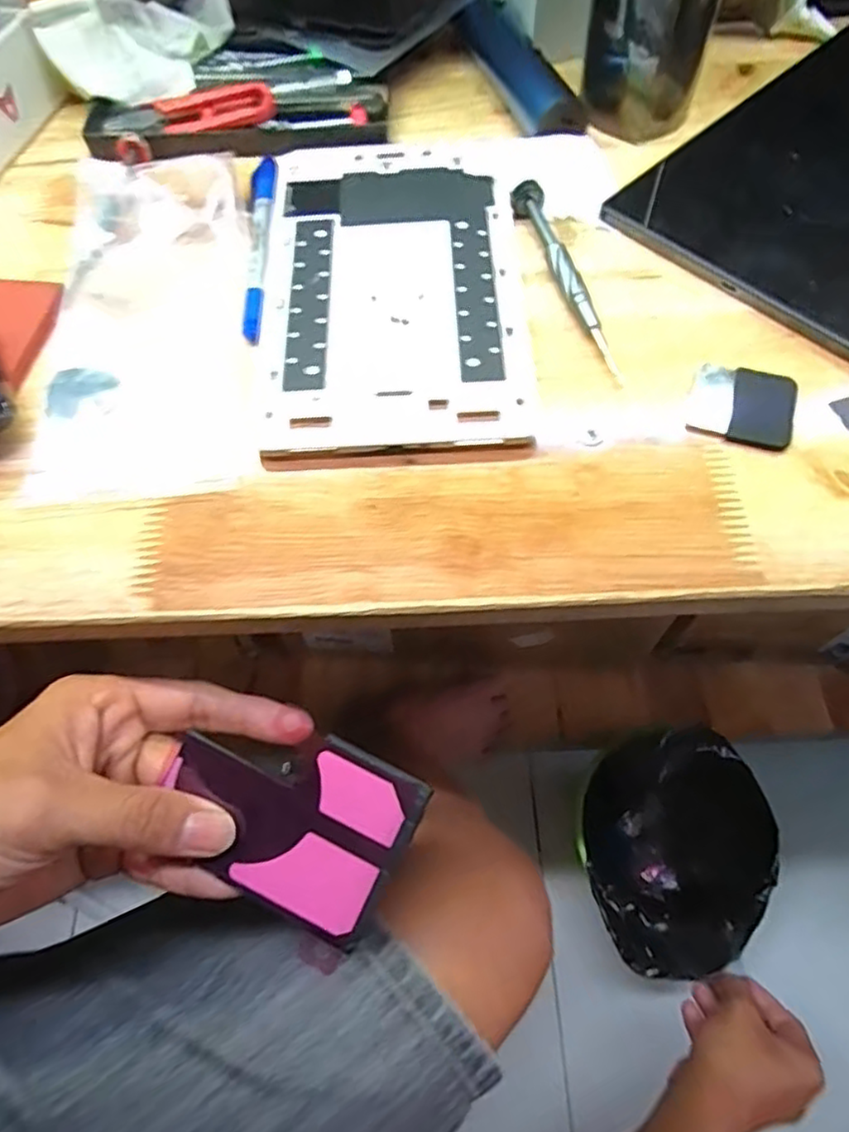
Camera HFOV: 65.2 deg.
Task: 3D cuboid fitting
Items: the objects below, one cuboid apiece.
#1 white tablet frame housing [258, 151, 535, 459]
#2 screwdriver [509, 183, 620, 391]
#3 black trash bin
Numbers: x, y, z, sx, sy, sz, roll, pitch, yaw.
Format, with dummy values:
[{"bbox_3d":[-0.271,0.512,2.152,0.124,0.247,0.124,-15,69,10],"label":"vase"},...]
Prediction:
[{"bbox_3d":[-0.015,-0.137,0.319,0.118,0.004,0.193,-3,66,1],"label":"white tablet frame housing"},{"bbox_3d":[0.068,-0.137,0.313,0.013,0.010,0.123,-15,66,-4],"label":"screwdriver"},{"bbox_3d":[0.256,0.311,0.736,0.187,0.203,0.222,23,69,12],"label":"black trash bin"}]

